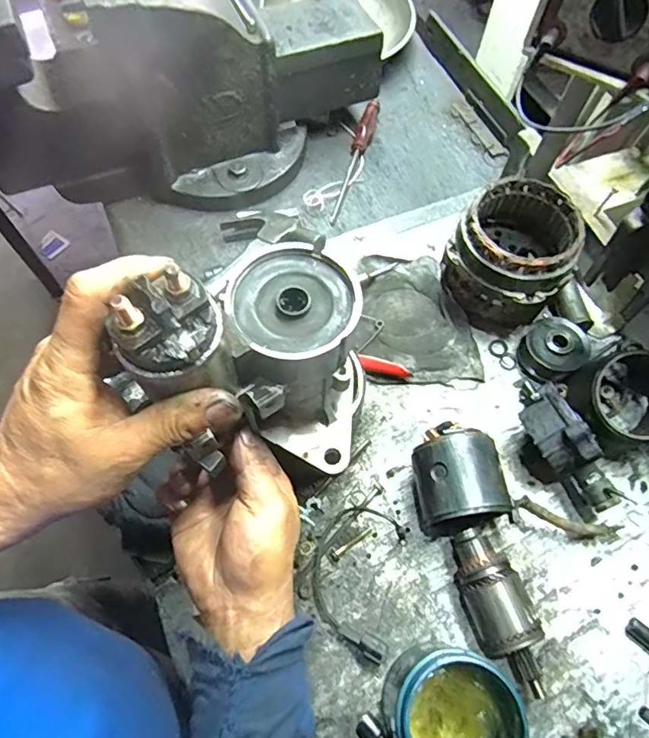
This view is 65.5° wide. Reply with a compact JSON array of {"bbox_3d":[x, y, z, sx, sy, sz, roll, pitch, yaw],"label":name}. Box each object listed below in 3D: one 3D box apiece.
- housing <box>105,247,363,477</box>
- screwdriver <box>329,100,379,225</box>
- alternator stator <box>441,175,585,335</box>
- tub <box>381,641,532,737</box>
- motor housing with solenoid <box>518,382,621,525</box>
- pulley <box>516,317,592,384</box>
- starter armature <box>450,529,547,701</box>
[{"bbox_3d":[-0.036,-0.012,0.316,0.117,0.181,0.122,-3,70,-3],"label":"housing"},{"bbox_3d":[0.043,-0.304,0.736,0.023,0.020,0.225,17,66,5],"label":"screwdriver"},{"bbox_3d":[0.208,-0.126,0.560,0.117,0.112,0.124,1,66,-2],"label":"alternator stator"},{"bbox_3d":[0.099,0.271,0.389,0.092,0.096,0.104,-38,71,-17],"label":"tub"},{"bbox_3d":[0.229,0.078,0.491,0.047,0.081,0.141,-19,68,-10],"label":"motor housing with solenoid"},{"bbox_3d":[0.253,-0.021,0.558,0.063,0.040,0.060,1,66,-2],"label":"pulley"},{"bbox_3d":[0.152,0.214,0.448,0.052,0.049,0.138,-20,67,-10],"label":"starter armature"}]

